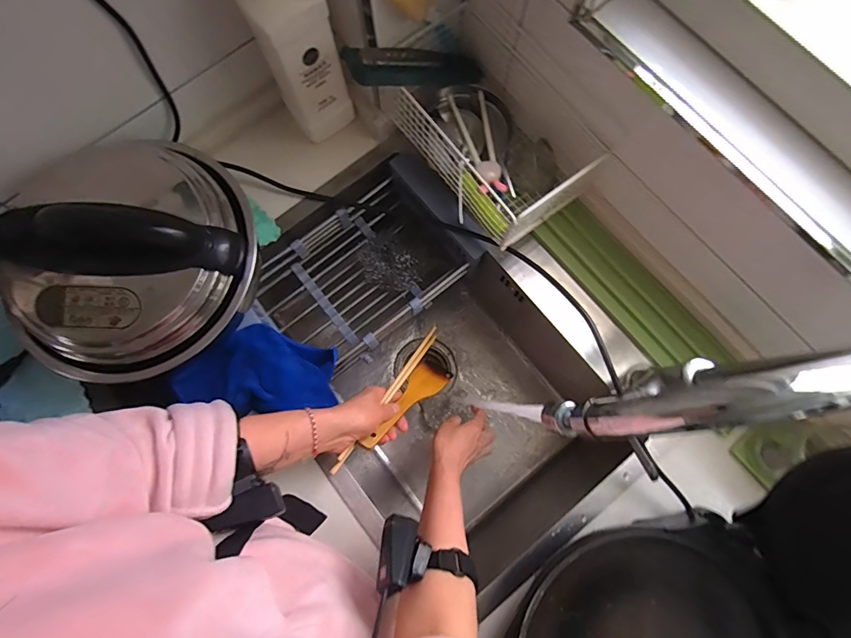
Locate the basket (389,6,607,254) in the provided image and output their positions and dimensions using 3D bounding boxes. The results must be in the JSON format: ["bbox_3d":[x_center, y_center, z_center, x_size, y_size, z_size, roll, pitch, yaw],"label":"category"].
[{"bbox_3d":[0.079,-0.250,0.561,0.163,0.083,0.278,-34,80,-6],"label":"basket"}]

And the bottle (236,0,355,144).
[{"bbox_3d":[-0.150,-0.323,0.504,0.082,0.278,0.062,-32,80,-5],"label":"bottle"}]

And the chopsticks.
[{"bbox_3d":[-0.046,0.097,0.574,0.013,0.017,0.249,33,56,7],"label":"chopsticks"}]

